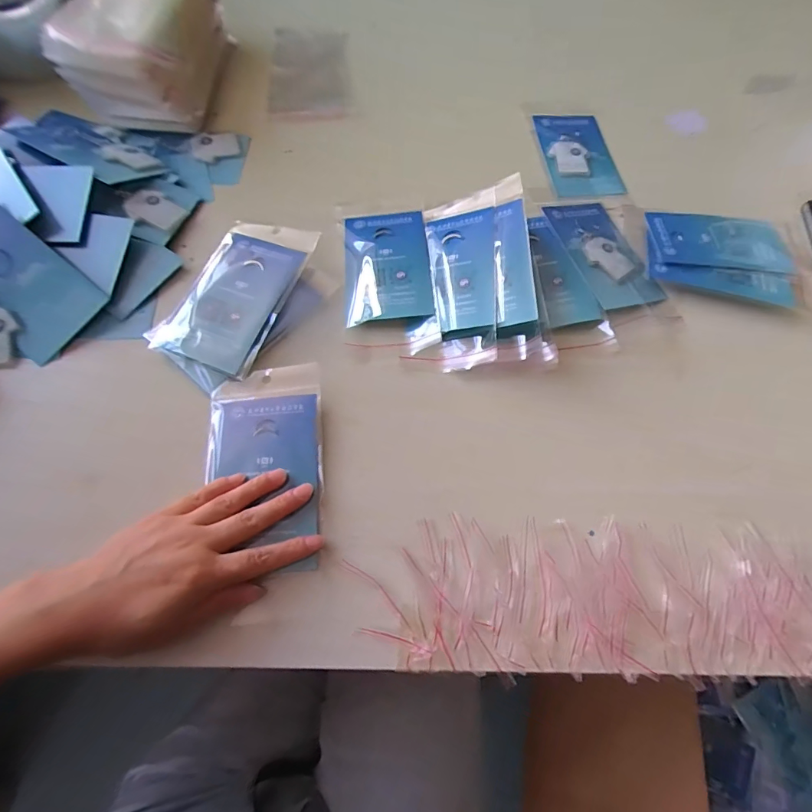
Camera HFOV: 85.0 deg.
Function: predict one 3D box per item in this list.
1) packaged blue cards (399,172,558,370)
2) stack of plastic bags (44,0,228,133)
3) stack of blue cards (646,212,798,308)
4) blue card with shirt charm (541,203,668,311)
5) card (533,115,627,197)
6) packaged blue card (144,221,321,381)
[{"bbox_3d":[0.065,-0.123,0.412,0.106,0.016,0.191,-10,64,14],"label":"packaged blue cards"},{"bbox_3d":[-0.297,-0.428,0.519,0.134,0.087,0.212,5,65,2],"label":"stack of plastic bags"},{"bbox_3d":[0.317,-0.157,0.450,0.141,0.010,0.110,11,66,4],"label":"stack of blue cards"},{"bbox_3d":[0.196,-0.154,0.441,0.072,0.010,0.135,-16,66,-8],"label":"blue card with shirt charm"},{"bbox_3d":[0.201,-0.295,0.517,0.082,0.008,0.137,-5,65,-3],"label":"card"},{"bbox_3d":[-0.156,-0.108,0.406,0.099,0.012,0.162,17,66,7],"label":"packaged blue card"}]

